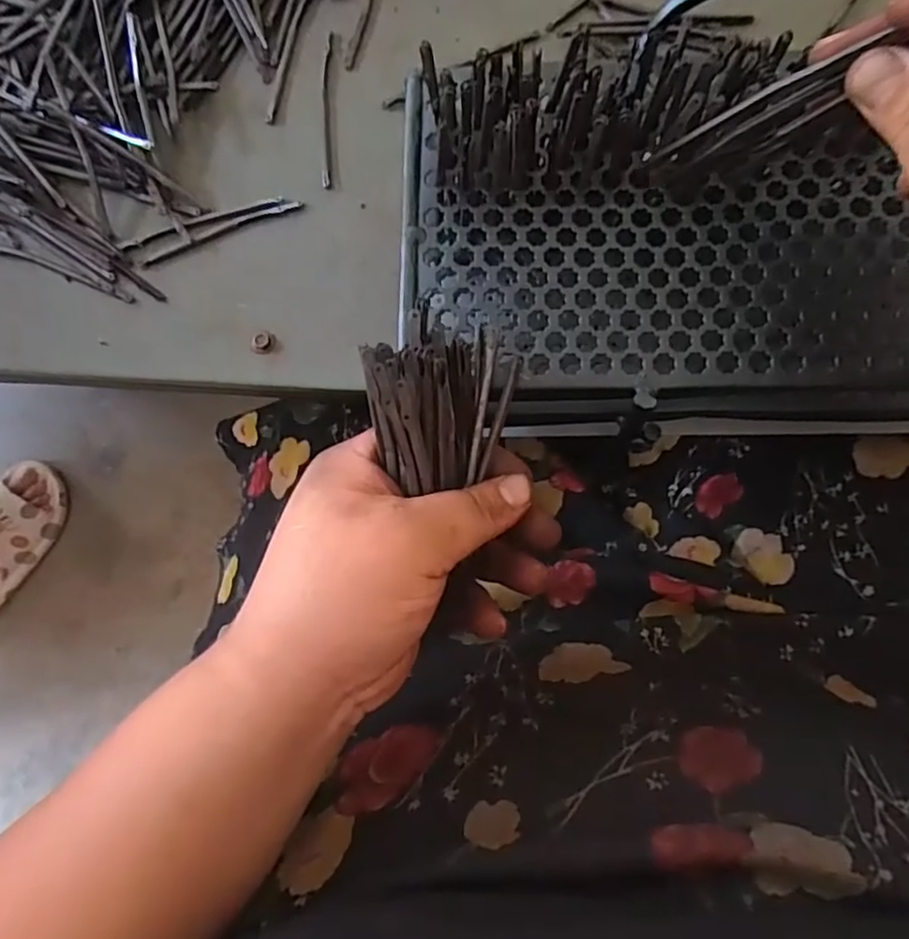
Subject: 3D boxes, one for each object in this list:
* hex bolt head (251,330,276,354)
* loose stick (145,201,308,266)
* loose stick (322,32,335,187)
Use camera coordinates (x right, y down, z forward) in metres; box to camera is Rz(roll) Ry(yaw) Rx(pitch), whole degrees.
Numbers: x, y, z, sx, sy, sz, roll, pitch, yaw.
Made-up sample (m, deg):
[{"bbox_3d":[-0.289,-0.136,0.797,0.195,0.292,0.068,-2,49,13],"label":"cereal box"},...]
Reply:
[{"bbox_3d":[-0.105,-0.070,0.351,0.012,0.005,0.013,29,82,7],"label":"hex bolt head"},{"bbox_3d":[-0.131,-0.135,0.361,0.095,0.004,0.007,-20,80,-2],"label":"loose stick"},{"bbox_3d":[-0.073,-0.207,0.368,0.006,0.004,0.093,0,80,2],"label":"loose stick"}]

